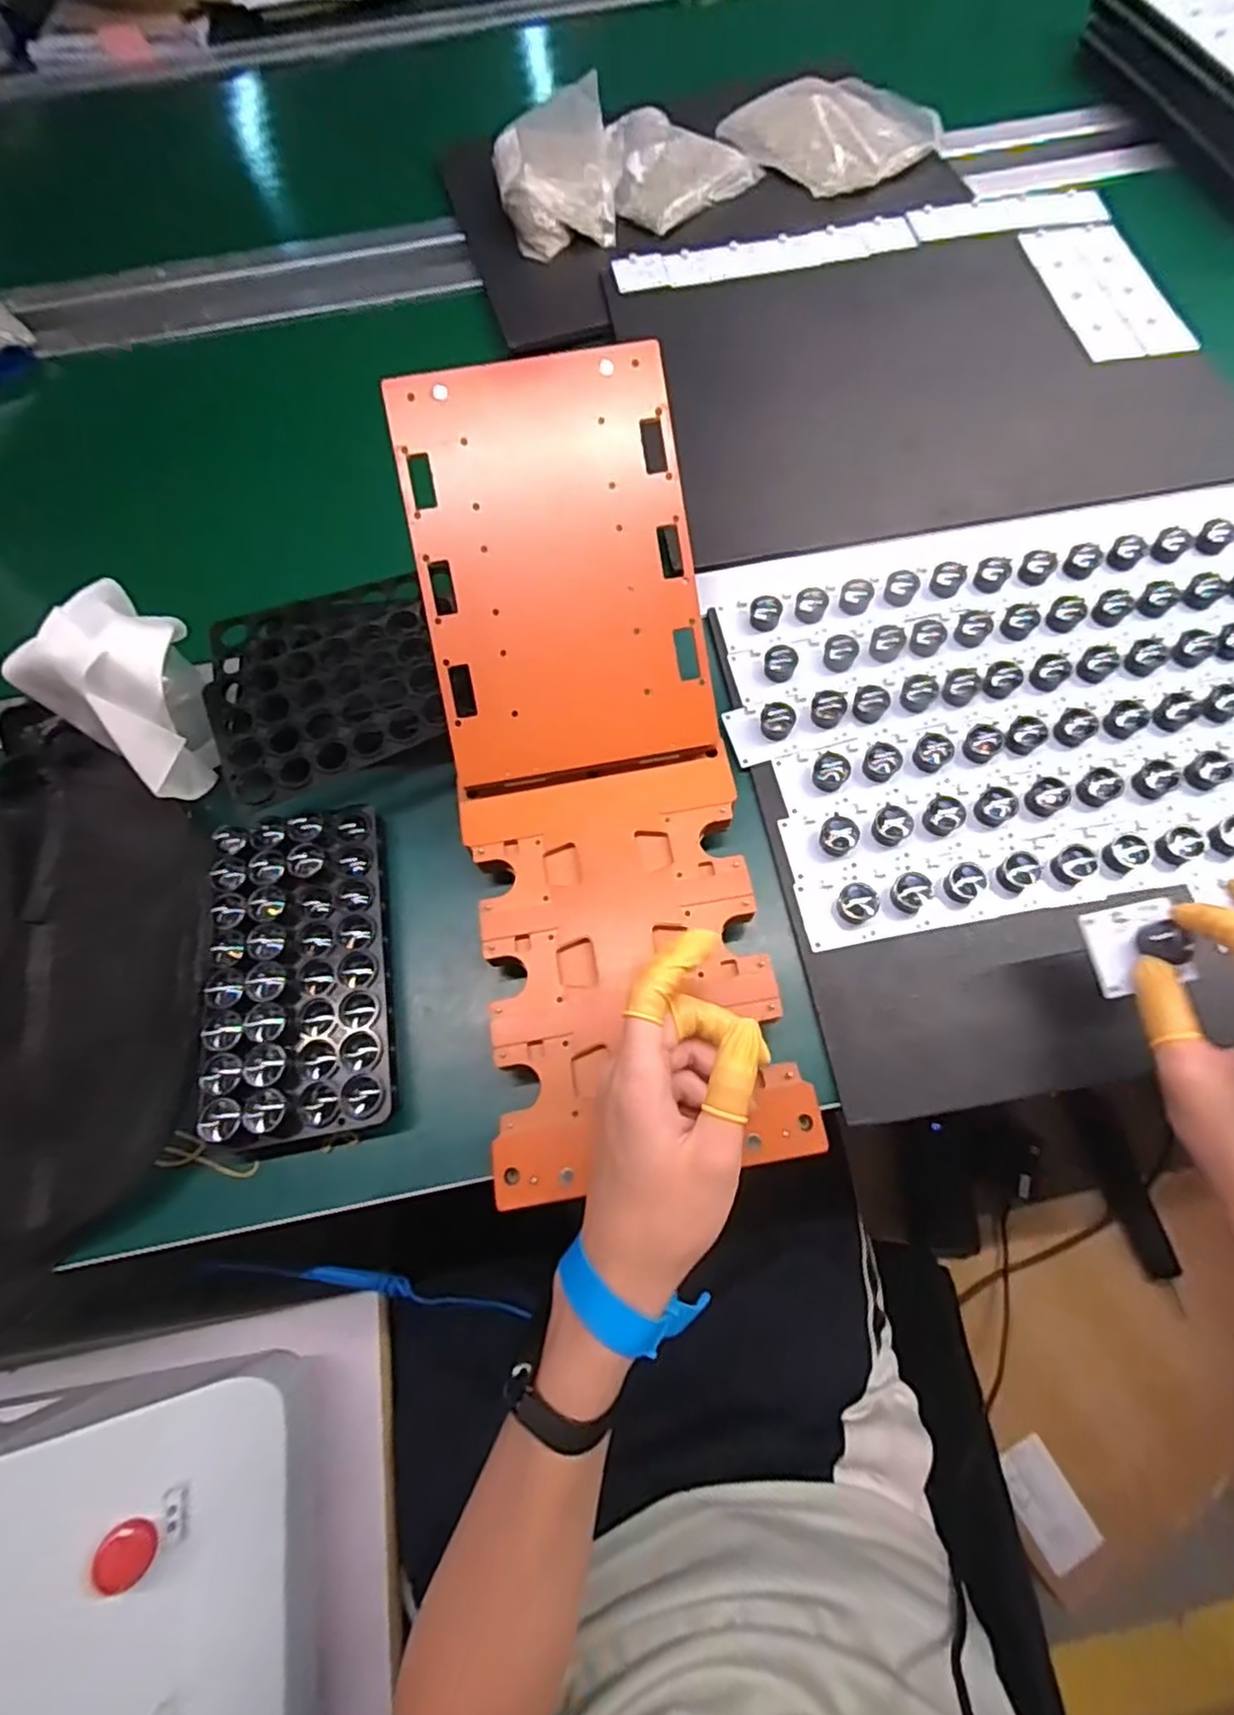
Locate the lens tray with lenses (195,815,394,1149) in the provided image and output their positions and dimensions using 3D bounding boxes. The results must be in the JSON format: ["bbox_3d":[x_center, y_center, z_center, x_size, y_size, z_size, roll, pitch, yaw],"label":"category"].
[{"bbox_3d":[-0.188,0.065,0.407,0.101,0.036,0.199,-9,70,-1],"label":"lens tray with lenses"}]

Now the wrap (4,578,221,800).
[{"bbox_3d":[-0.287,-0.098,0.420,0.088,0.104,0.086,34,75,14],"label":"wrap"}]

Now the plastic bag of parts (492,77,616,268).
[{"bbox_3d":[-0.060,-0.672,0.673,0.110,0.064,0.162,-10,70,-1],"label":"plastic bag of parts"}]

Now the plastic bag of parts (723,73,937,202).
[{"bbox_3d":[0.214,-0.740,0.686,0.160,0.027,0.170,-40,73,-12],"label":"plastic bag of parts"}]

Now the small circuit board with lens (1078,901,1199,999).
[{"bbox_3d":[0.272,0.046,0.355,0.045,0.016,0.043,-17,75,11],"label":"small circuit board with lens"}]

